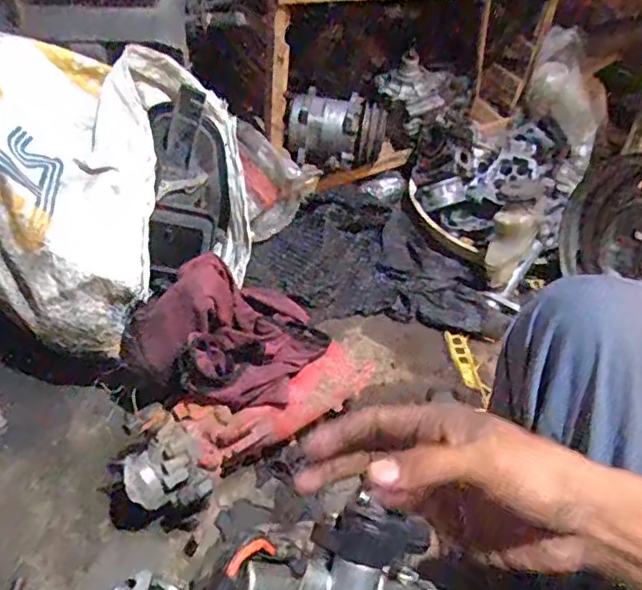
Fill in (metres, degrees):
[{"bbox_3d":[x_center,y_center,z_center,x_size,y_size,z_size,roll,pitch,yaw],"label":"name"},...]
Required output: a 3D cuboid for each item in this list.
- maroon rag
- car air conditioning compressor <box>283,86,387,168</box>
[{"bbox_3d":[-0.116,0.048,0.783,0.250,0.096,0.180,-17,49,-22],"label":"maroon rag"},{"bbox_3d":[0.031,-0.322,1.184,0.188,0.110,0.103,8,44,2],"label":"car air conditioning compressor"}]

